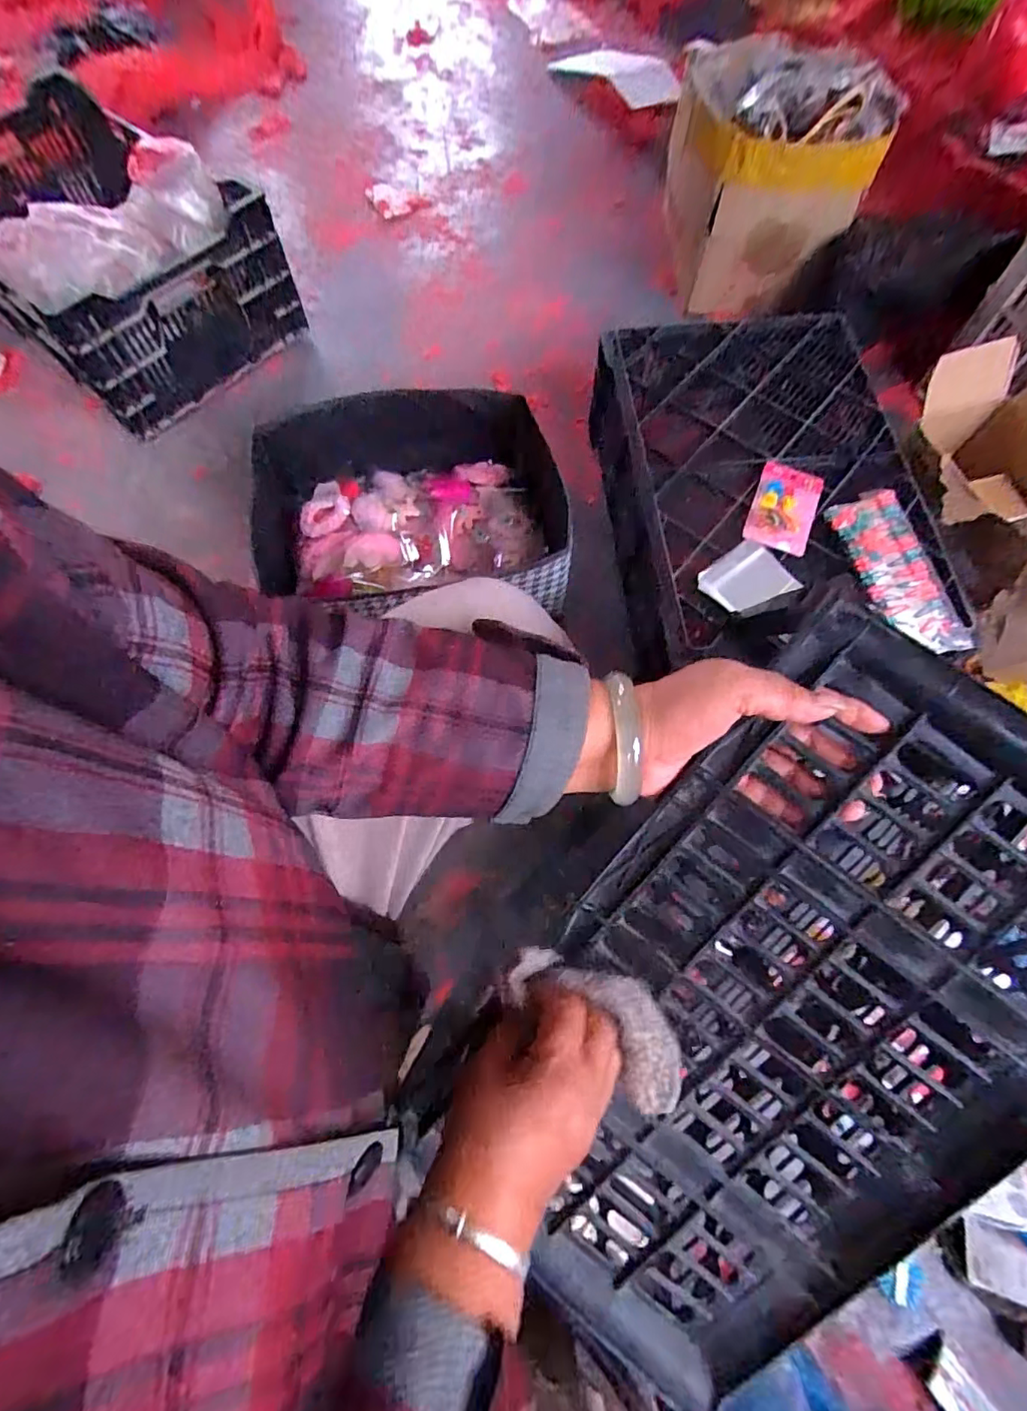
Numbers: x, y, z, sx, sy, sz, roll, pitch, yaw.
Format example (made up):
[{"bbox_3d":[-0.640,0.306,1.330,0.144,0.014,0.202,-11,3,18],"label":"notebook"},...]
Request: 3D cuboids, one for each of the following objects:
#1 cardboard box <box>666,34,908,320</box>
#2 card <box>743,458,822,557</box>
[{"bbox_3d":[0.455,-0.953,1.048,0.310,0.277,0.281,-3,69,-2],"label":"cardboard box"},{"bbox_3d":[0.349,-0.258,0.740,0.080,0.009,0.139,24,68,3],"label":"card"}]

